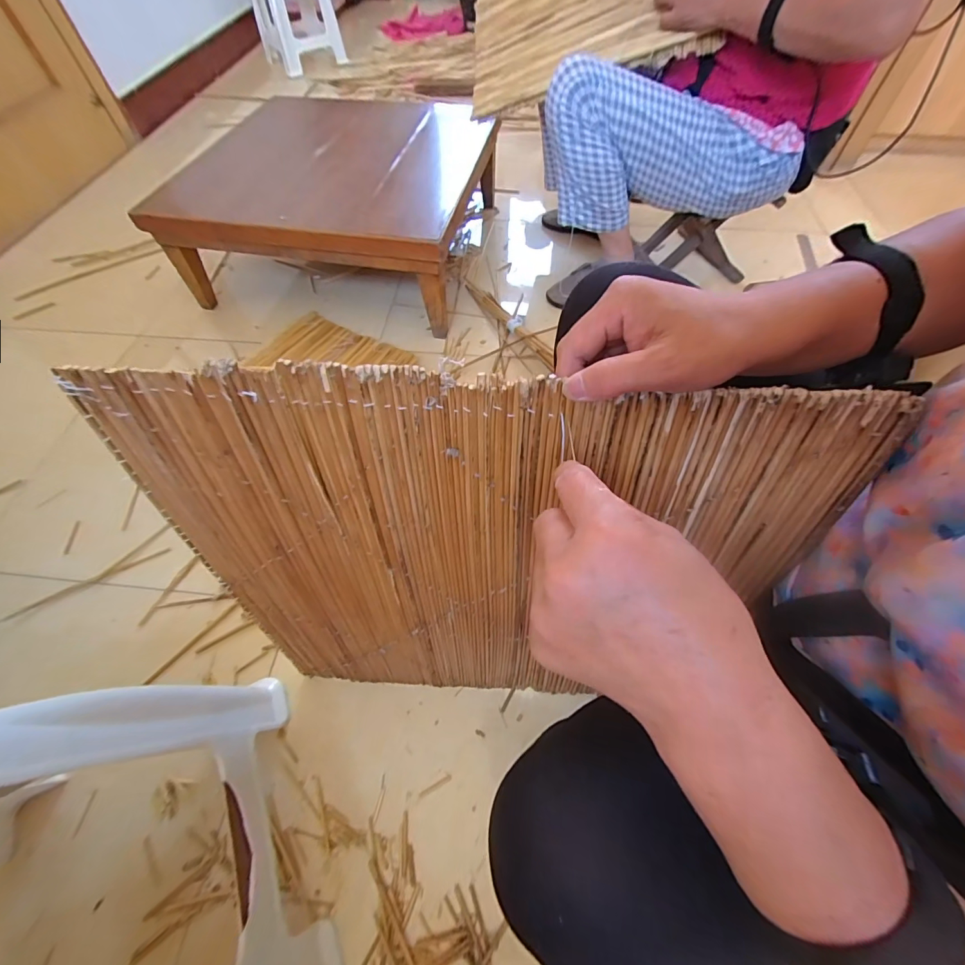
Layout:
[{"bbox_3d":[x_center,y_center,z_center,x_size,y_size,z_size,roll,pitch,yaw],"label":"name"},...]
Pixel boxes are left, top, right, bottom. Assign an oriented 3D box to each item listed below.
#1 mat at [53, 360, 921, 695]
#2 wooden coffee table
[{"bbox_3d":[-0.006,0.108,0.411,0.497,0.479,0.013,3,45,2],"label":"mat"},{"bbox_3d":[-0.318,-0.689,1.044,0.620,0.231,0.632,9,59,7],"label":"wooden coffee table"}]

